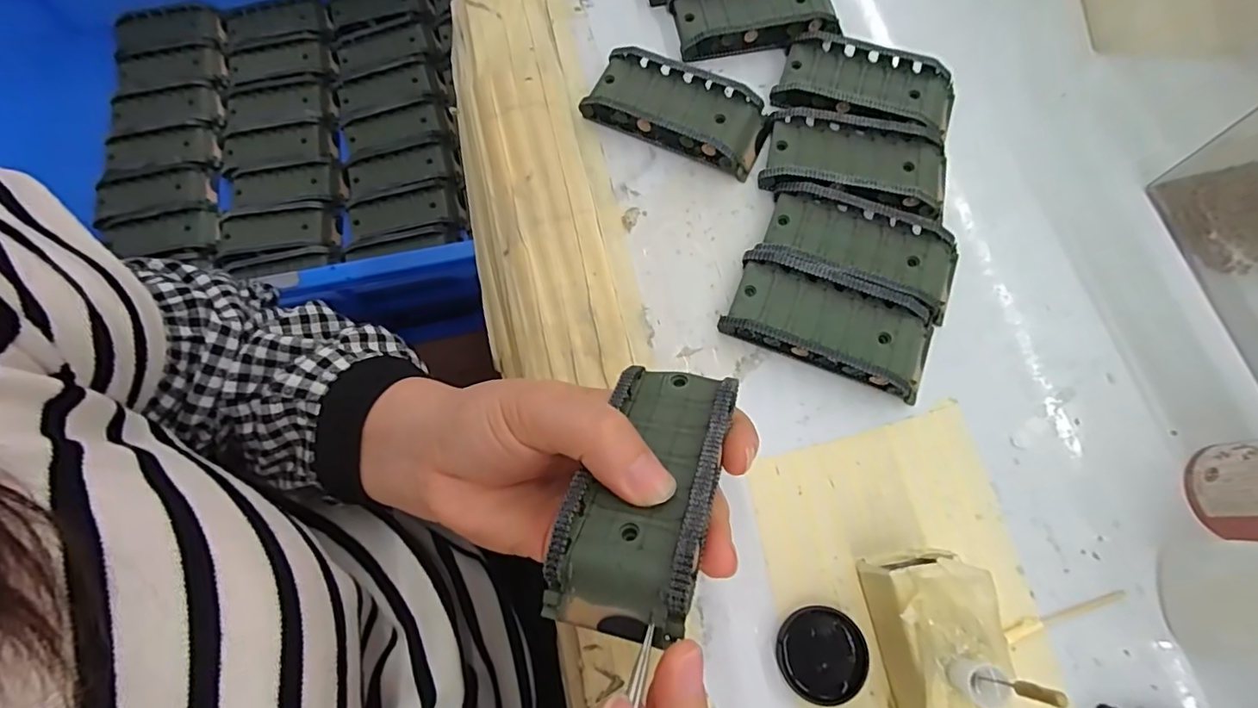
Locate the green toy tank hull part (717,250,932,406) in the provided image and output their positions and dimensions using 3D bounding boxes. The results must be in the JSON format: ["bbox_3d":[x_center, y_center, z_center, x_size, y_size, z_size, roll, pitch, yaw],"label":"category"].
[{"bbox_3d":[0.097,-0.014,0.269,0.095,0.018,0.044,21,73,6],"label":"green toy tank hull part"}]

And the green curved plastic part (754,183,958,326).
[{"bbox_3d":[0.117,-0.053,0.281,0.096,0.019,0.046,22,74,7],"label":"green curved plastic part"}]

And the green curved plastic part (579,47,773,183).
[{"bbox_3d":[0.028,-0.135,0.305,0.098,0.018,0.044,25,74,7],"label":"green curved plastic part"}]

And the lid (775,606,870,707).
[{"bbox_3d":[0.079,0.124,0.230,0.035,0.007,0.035,0,72,0],"label":"lid"}]

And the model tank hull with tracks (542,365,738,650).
[{"bbox_3d":[0.007,0.042,0.186,0.044,0.019,0.095,6,44,18],"label":"model tank hull with tracks"}]

